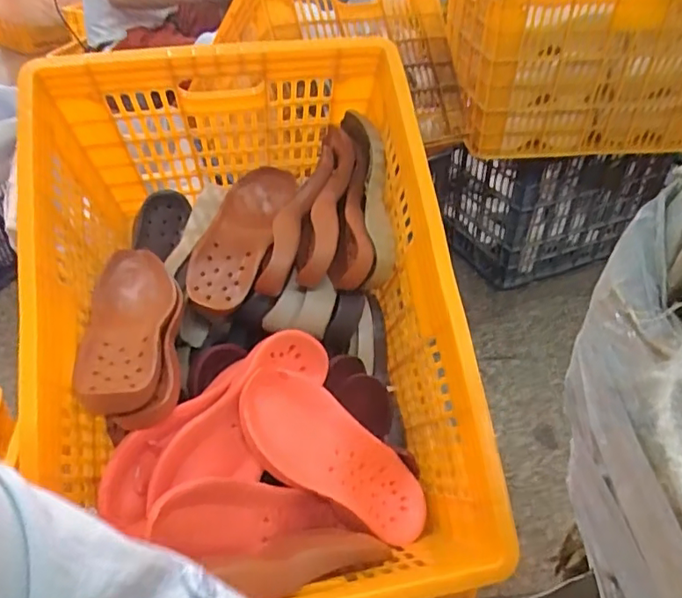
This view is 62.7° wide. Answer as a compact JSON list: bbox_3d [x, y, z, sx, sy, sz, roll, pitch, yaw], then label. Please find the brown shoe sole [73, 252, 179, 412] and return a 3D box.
[{"bbox_3d":[-0.280,0.033,0.724,0.108,0.041,0.255,-3,39,-4],"label":"brown shoe sole"}]

